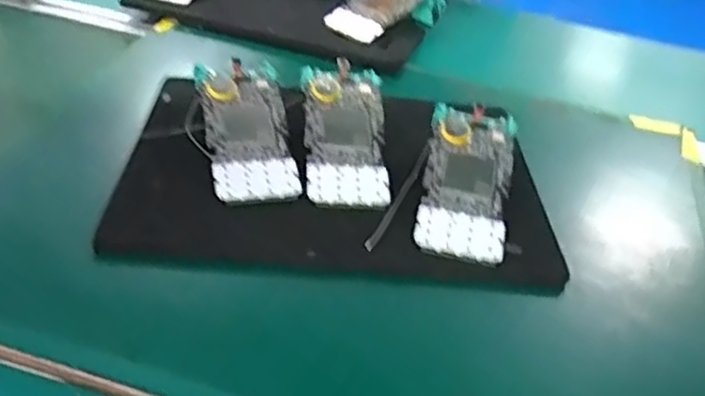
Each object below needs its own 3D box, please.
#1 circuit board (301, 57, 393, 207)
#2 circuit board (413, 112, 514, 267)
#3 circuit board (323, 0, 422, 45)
[{"bbox_3d":[-0.006,-0.055,0.563,0.068,0.014,0.144,-1,57,-4],"label":"circuit board"},{"bbox_3d":[0.092,-0.011,0.528,0.066,0.012,0.135,9,57,10],"label":"circuit board"},{"bbox_3d":[0.032,-0.239,0.825,0.065,0.016,0.134,33,60,17],"label":"circuit board"}]

